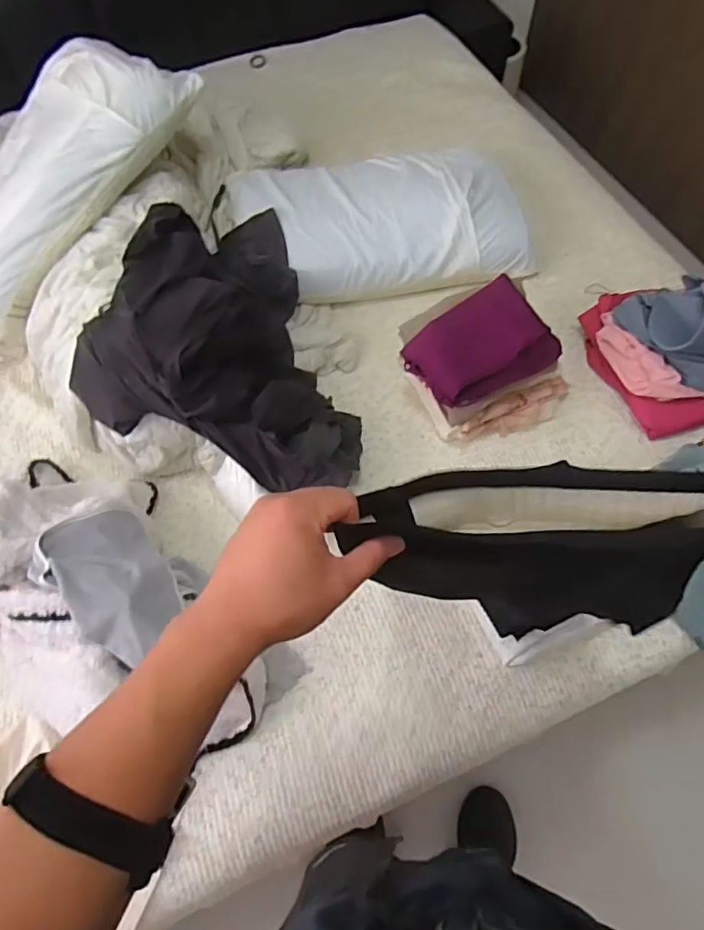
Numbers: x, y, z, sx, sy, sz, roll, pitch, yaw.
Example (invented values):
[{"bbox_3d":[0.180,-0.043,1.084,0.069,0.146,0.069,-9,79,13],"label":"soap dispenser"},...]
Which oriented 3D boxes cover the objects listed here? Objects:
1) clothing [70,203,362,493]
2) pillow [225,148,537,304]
[{"bbox_3d":[-0.210,-0.247,1.066,0.468,0.240,0.626,3,64,3],"label":"clothing"},{"bbox_3d":[0.066,-0.562,1.282,0.677,0.107,0.376,-7,64,-2],"label":"pillow"}]

